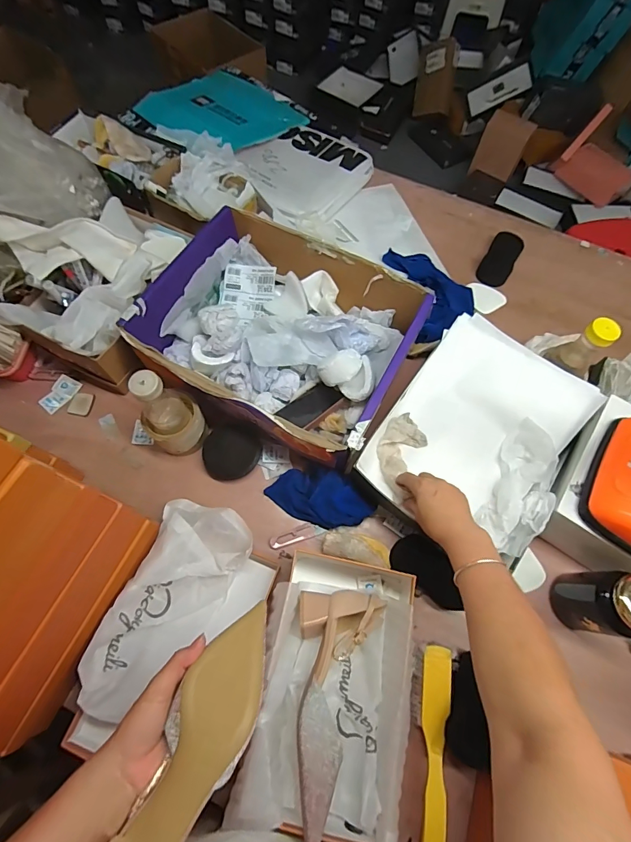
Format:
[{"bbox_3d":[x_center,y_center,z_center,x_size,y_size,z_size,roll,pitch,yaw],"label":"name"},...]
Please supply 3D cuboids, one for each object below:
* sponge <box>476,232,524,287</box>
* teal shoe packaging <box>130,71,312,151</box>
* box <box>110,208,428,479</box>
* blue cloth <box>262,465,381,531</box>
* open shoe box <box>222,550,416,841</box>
[{"bbox_3d":[0.395,-0.347,0.850,0.063,0.022,0.129,29,70,10],"label":"sponge"},{"bbox_3d":[-0.233,-0.771,0.991,0.305,0.048,0.333,-40,74,-15],"label":"teal shoe packaging"},{"bbox_3d":[-0.057,-0.145,0.684,0.402,0.140,0.324,28,70,10],"label":"box"},{"bbox_3d":[0.009,0.118,0.631,0.162,0.050,0.084,22,69,8],"label":"blue cloth"},{"bbox_3d":[0.019,0.329,0.510,0.189,0.110,0.289,10,68,3],"label":"open shoe box"}]

